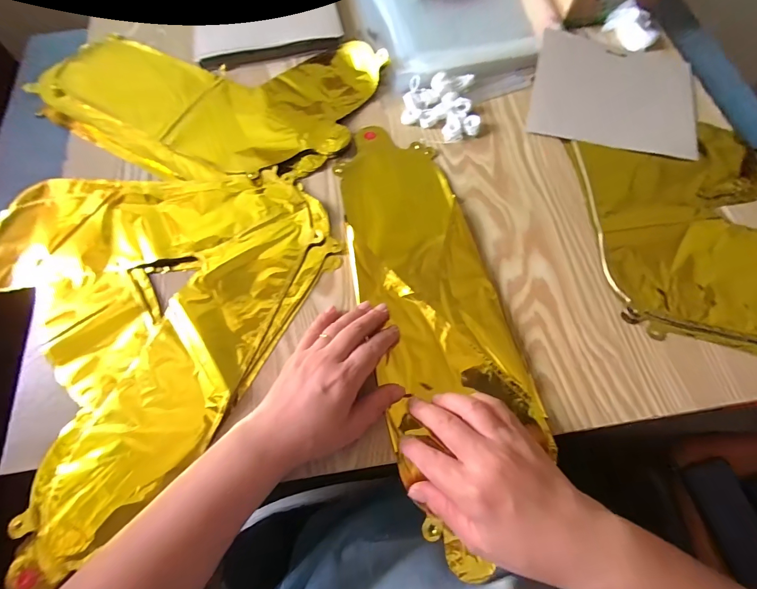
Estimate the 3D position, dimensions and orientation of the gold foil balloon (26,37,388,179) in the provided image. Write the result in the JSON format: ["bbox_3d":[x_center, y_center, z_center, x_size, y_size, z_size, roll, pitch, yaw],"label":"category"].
[{"bbox_3d":[-0.233,-0.246,0.452,0.441,0.017,0.212,7,69,5],"label":"gold foil balloon"}]

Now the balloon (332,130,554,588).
[{"bbox_3d":[0.051,0.002,0.353,0.133,0.015,0.437,-14,67,-3],"label":"balloon"}]

